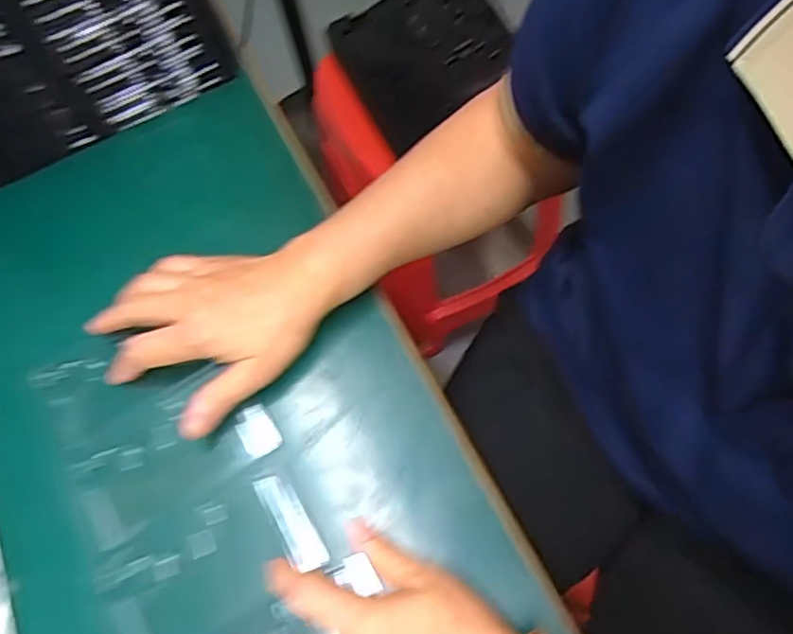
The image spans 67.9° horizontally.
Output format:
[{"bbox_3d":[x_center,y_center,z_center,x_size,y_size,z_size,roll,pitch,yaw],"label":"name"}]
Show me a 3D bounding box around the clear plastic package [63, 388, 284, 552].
[{"bbox_3d":[-0.146,0.088,0.388,0.126,0.011,0.070,-29,65,-11],"label":"clear plastic package"}]

